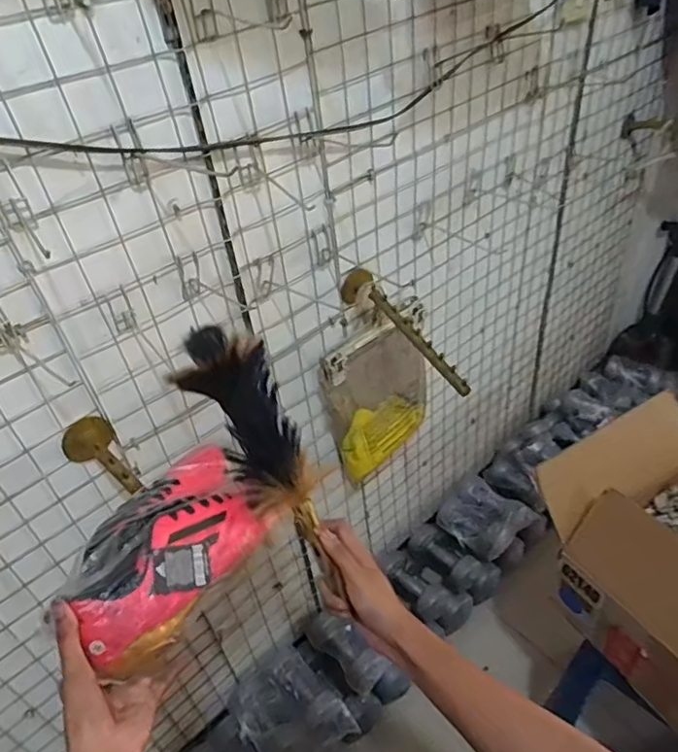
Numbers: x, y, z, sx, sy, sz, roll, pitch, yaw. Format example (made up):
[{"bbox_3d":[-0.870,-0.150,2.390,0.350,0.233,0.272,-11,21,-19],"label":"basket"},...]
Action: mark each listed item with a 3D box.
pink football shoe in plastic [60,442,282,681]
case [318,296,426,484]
[{"bbox_3d":[-0.178,0.151,0.555,0.140,0.076,0.210,21,47,30],"label":"pink football shoe in plastic"},{"bbox_3d":[0.082,0.031,1.140,0.249,0.315,0.066,-32,46,-27],"label":"case"}]

